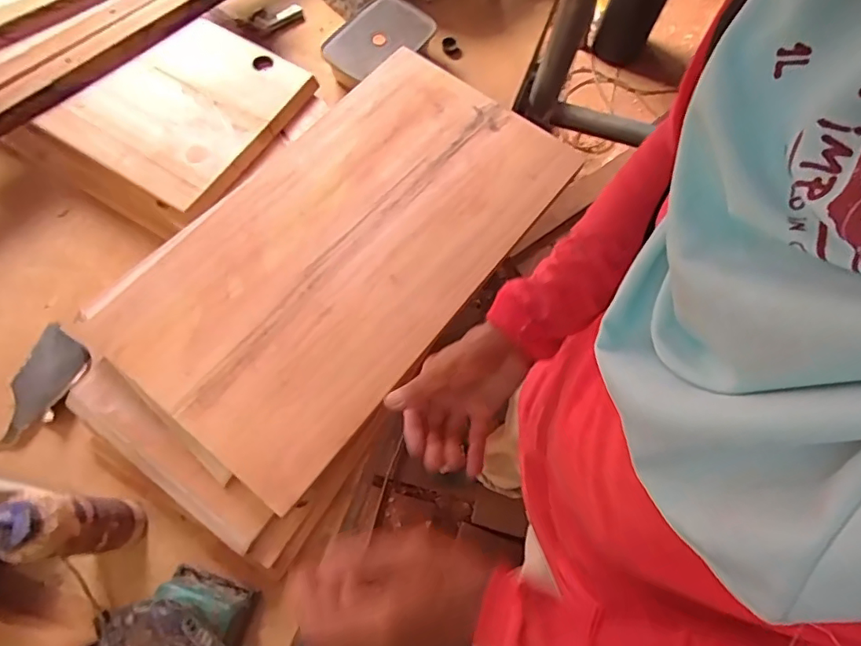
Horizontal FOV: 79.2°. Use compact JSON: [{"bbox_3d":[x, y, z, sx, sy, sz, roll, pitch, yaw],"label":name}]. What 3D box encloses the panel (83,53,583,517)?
[{"bbox_3d":[-0.112,-0.119,0.692,0.357,0.032,0.601,36,74,13],"label":"panel"}]

